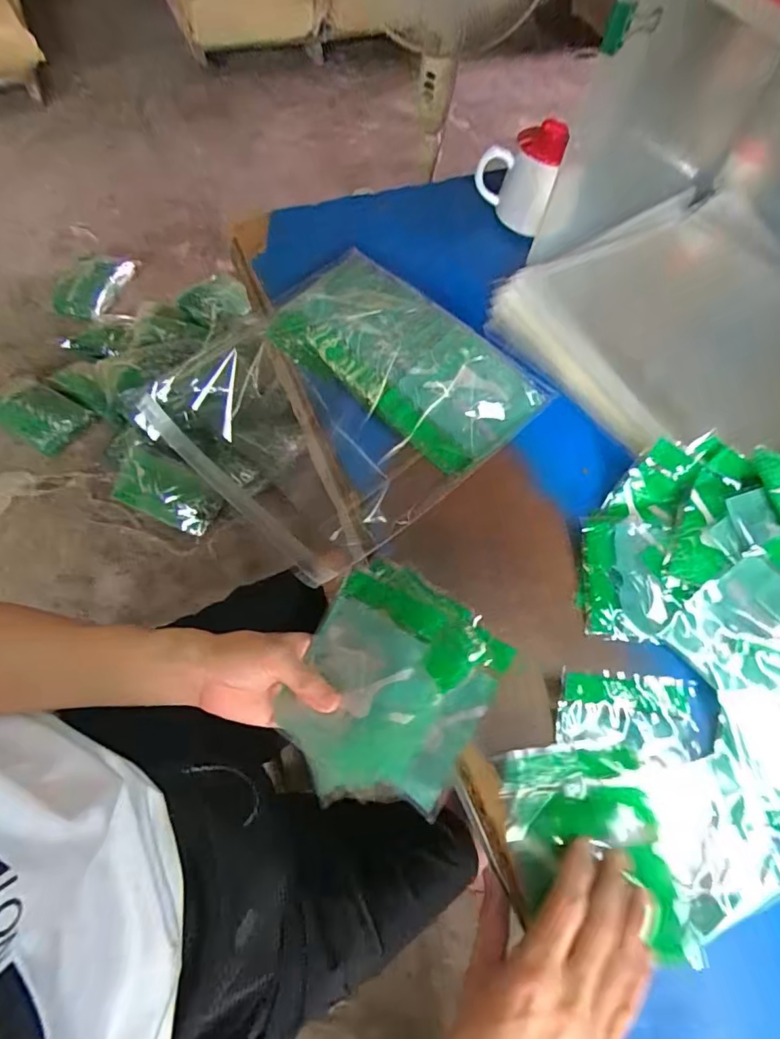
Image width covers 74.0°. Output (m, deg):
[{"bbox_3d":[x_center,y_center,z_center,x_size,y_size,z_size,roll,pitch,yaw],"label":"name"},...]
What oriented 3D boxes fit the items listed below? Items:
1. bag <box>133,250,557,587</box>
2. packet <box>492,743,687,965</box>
[{"bbox_3d":[-0.039,-0.118,0.521,0.282,0.049,0.301,40,68,17],"label":"bag"},{"bbox_3d":[0.136,0.228,0.360,0.105,0.012,0.128,-6,66,-2],"label":"packet"}]

